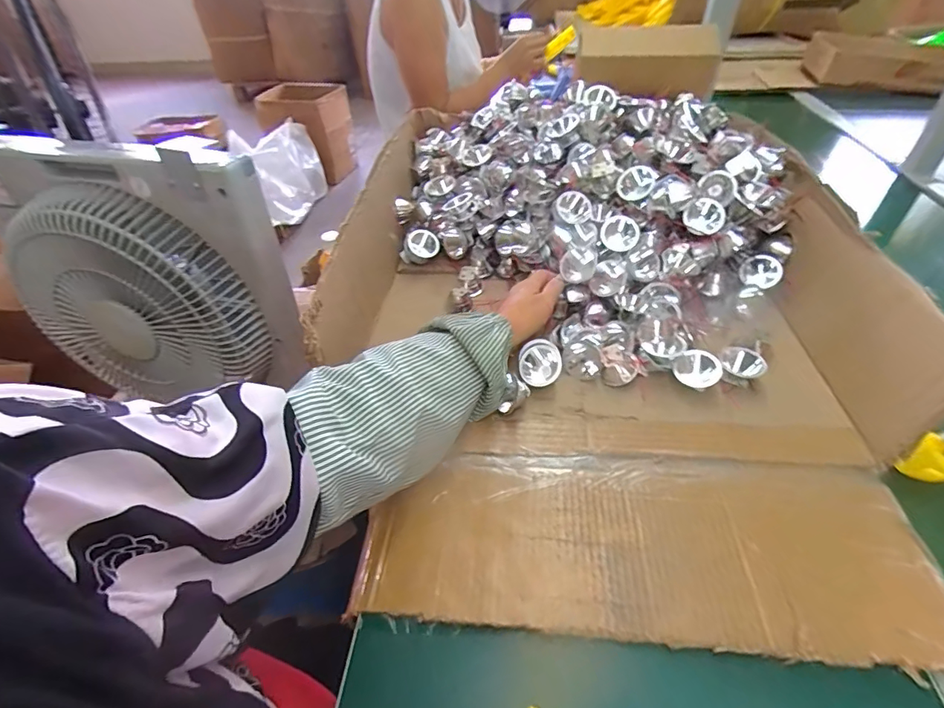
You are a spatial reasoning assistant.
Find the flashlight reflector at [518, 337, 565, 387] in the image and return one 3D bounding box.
[{"bbox_3d":[0.072,0.010,0.493,0.049,0.043,0.017,-32,15,-18],"label":"flashlight reflector"}]

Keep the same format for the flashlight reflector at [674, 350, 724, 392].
[{"bbox_3d":[0.234,0.016,0.482,0.043,0.022,0.037,16,92,25],"label":"flashlight reflector"}]

